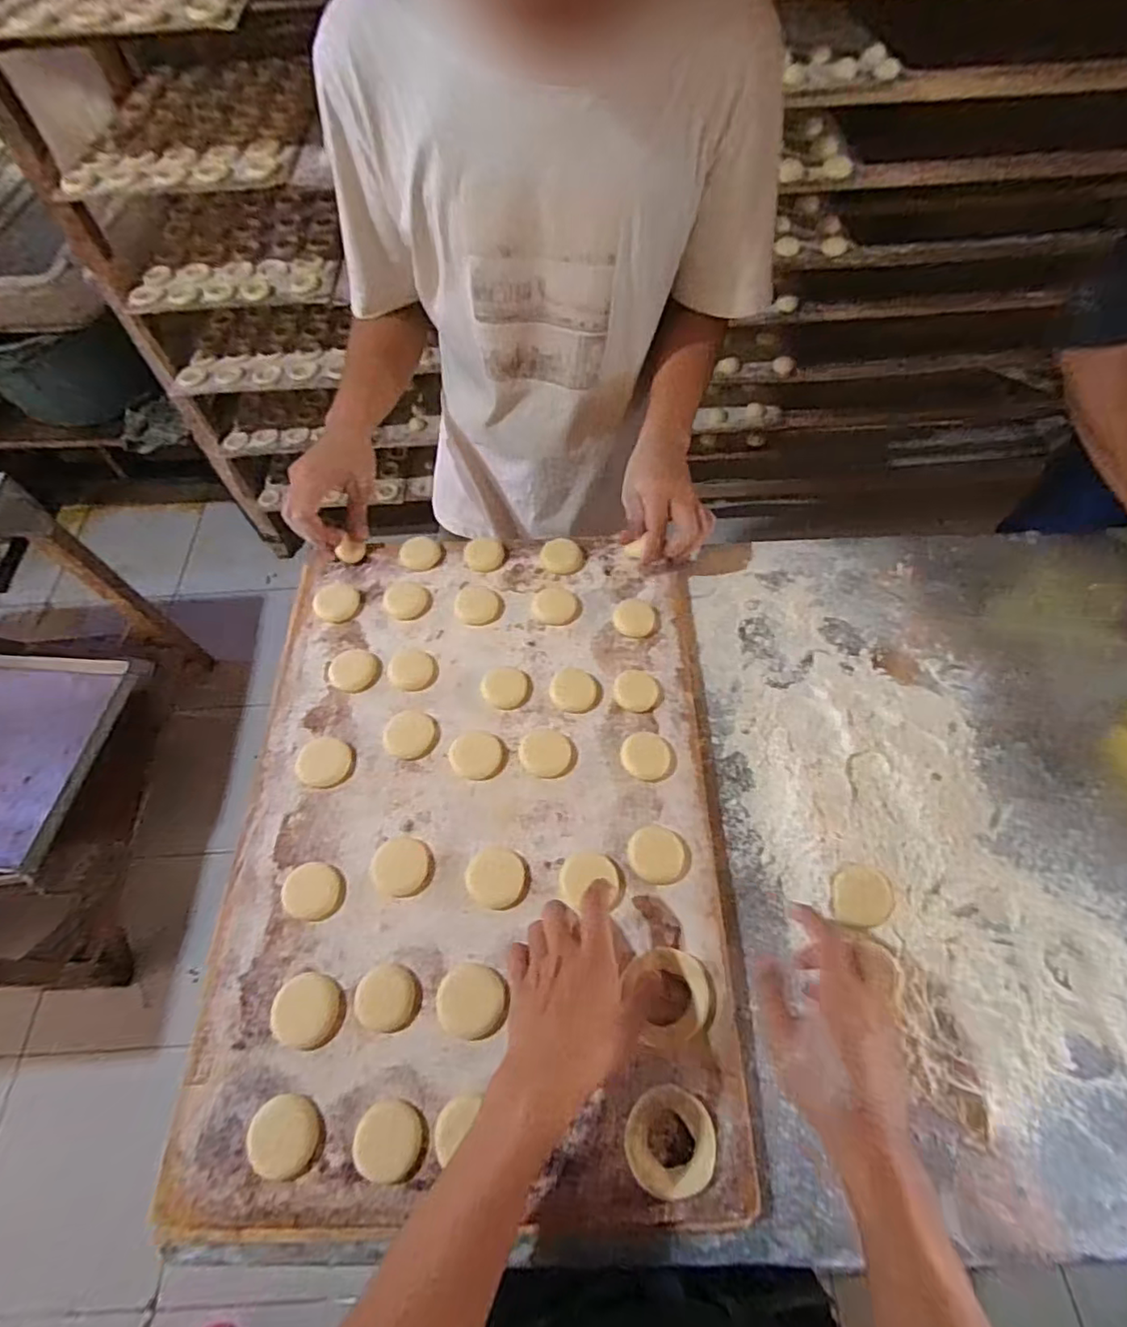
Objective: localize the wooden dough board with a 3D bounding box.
[{"bbox_3d":[-0.075,0.128,0.558,0.431,0.036,0.594,-2,64,2],"label":"wooden dough board"}]

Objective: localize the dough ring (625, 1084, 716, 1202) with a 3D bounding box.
[{"bbox_3d":[0.076,0.340,0.428,0.060,0.012,0.062,-1,60,2],"label":"dough ring"}]

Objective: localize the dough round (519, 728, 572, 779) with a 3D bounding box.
[{"bbox_3d":[-0.017,0.085,0.573,0.047,0.004,0.047,-1,60,2],"label":"dough round"}]

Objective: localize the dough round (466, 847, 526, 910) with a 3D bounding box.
[{"bbox_3d":[-0.058,0.184,0.518,0.048,0.005,0.048,-1,60,2],"label":"dough round"}]

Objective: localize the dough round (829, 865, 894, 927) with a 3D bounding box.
[{"bbox_3d":[0.256,0.198,0.512,0.053,0.010,0.048,-2,60,2],"label":"dough round"}]

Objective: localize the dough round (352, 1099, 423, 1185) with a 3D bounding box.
[{"bbox_3d":[-0.127,0.344,0.432,0.047,0.004,0.047,1,61,4],"label":"dough round"}]

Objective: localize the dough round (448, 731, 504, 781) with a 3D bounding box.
[{"bbox_3d":[-0.084,0.087,0.571,0.049,0.004,0.046,-1,60,2],"label":"dough round"}]

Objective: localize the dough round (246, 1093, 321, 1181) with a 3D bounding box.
[{"bbox_3d":[-0.205,0.346,0.440,0.050,0.005,0.048,-1,60,2],"label":"dough round"}]

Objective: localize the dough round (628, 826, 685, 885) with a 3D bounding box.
[{"bbox_3d":[0.081,0.167,0.524,0.046,0.009,0.045,-1,60,2],"label":"dough round"}]

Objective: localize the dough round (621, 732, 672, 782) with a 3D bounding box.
[{"bbox_3d":[0.078,0.088,0.571,0.046,0.004,0.047,6,61,6],"label":"dough round"}]

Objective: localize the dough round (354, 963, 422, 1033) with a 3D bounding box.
[{"bbox_3d":[-0.139,0.265,0.478,0.049,0.010,0.046,-1,60,2],"label":"dough round"}]

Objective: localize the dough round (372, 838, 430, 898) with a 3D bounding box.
[{"bbox_3d":[-0.141,0.177,0.523,0.045,0.007,0.047,-1,64,2],"label":"dough round"}]

